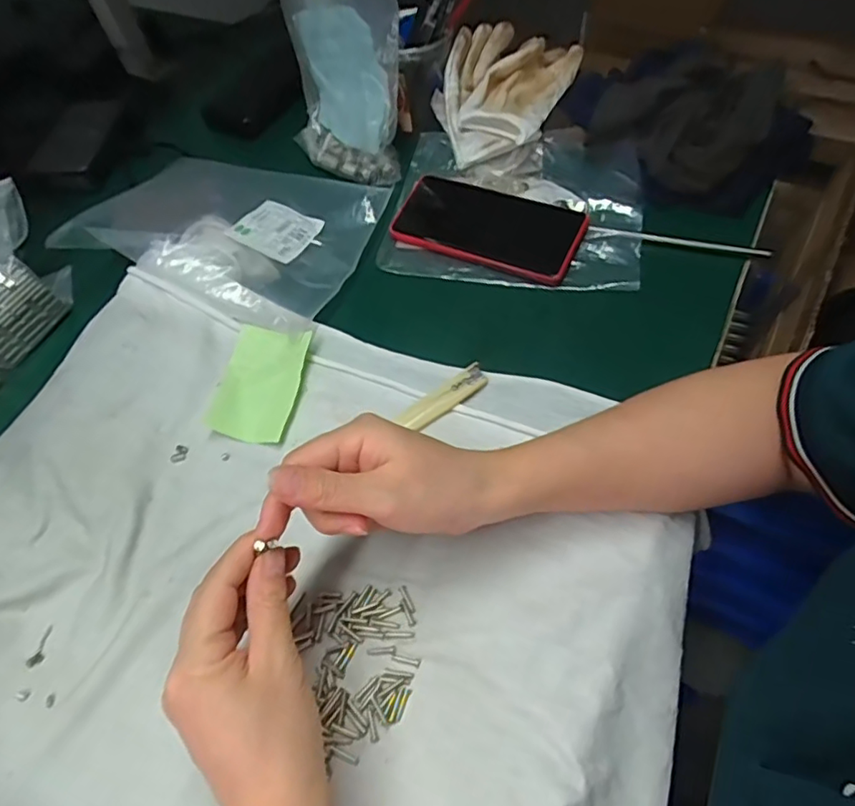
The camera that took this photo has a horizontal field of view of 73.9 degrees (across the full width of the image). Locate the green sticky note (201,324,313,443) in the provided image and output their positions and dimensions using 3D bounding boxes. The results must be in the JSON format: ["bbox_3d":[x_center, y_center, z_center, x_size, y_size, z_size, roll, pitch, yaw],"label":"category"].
[{"bbox_3d":[-0.130,-0.017,0.437,0.065,0.008,0.093,9,58,10],"label":"green sticky note"}]

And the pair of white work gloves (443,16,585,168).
[{"bbox_3d":[0.083,-0.313,0.576,0.135,0.076,0.157,4,57,8],"label":"pair of white work gloves"}]

